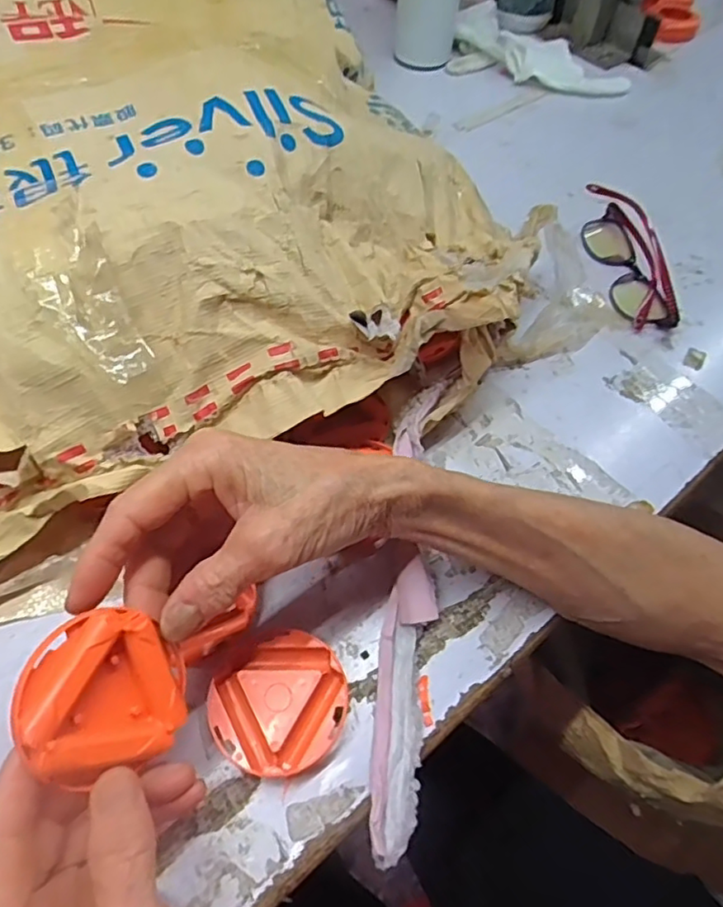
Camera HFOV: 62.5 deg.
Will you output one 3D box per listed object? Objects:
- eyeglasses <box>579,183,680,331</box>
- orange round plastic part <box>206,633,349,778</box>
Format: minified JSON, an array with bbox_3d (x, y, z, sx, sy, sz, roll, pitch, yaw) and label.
[{"bbox_3d":[0.206,-0.157,0.457,0.034,0.047,0.131,-5,56,-5],"label":"eyeglasses"},{"bbox_3d":[-0.039,0.120,0.284,0.062,0.016,0.058,1,56,-1],"label":"orange round plastic part"}]

